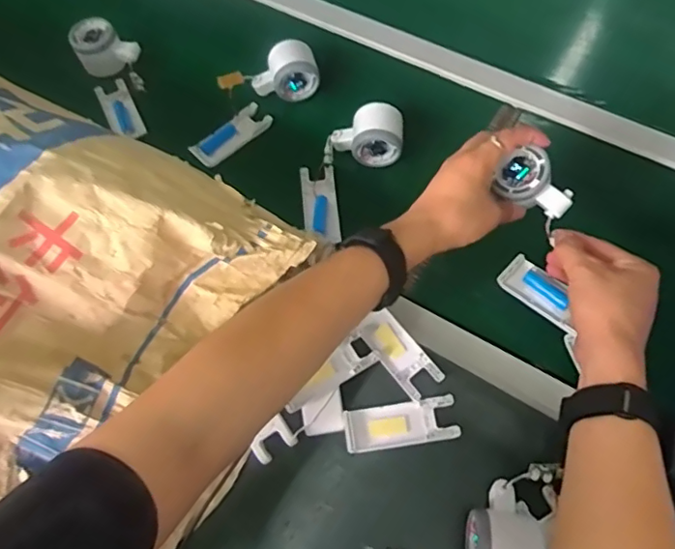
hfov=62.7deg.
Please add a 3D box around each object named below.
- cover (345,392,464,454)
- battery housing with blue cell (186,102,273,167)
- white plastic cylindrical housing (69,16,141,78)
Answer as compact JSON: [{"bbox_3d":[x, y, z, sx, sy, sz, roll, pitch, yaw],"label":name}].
[{"bbox_3d":[0.059,0.142,0.526,0.104,0.012,0.039,-8,64,-1],"label":"cover"},{"bbox_3d":[-0.133,-0.173,0.692,0.103,0.013,0.043,-37,68,-14],"label":"battery housing with blue cell"},{"bbox_3d":[-0.310,-0.308,0.740,0.075,0.047,0.053,-25,65,-8],"label":"white plastic cylindrical housing"}]

